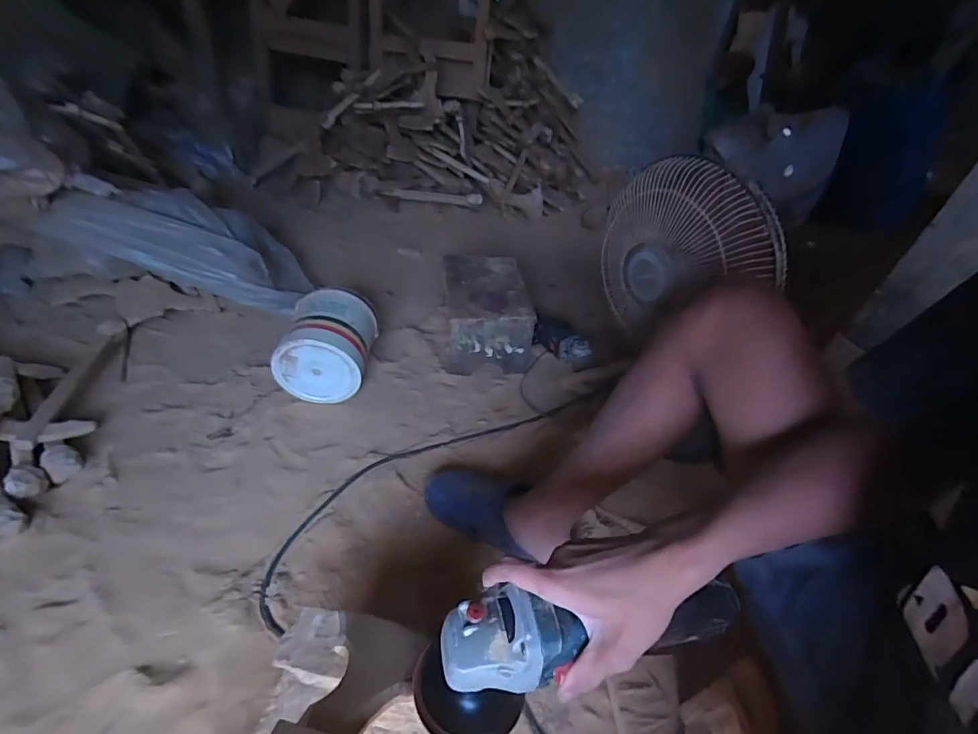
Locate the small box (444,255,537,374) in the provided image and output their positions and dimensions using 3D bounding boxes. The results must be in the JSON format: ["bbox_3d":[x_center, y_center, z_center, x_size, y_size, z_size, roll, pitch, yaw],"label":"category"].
[{"bbox_3d":[-0.012,-0.138,1.188,0.199,0.183,0.288,0,37,-10],"label":"small box"}]

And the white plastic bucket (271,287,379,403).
[{"bbox_3d":[-0.354,-0.056,1.016,0.182,0.181,0.210,5,37,-3],"label":"white plastic bucket"}]

